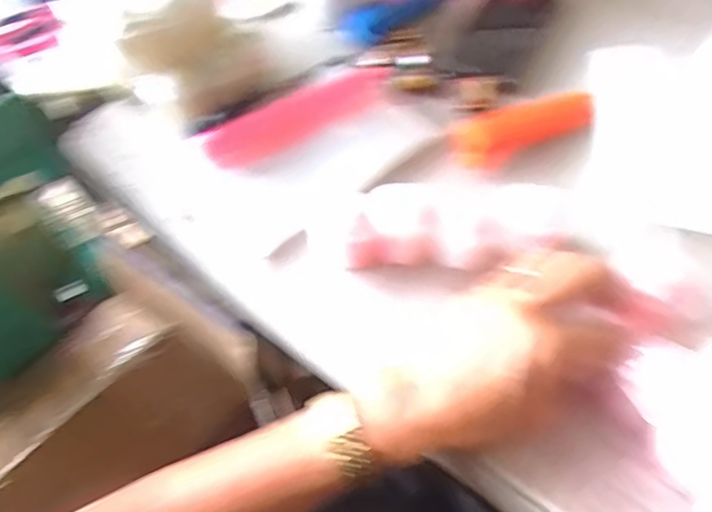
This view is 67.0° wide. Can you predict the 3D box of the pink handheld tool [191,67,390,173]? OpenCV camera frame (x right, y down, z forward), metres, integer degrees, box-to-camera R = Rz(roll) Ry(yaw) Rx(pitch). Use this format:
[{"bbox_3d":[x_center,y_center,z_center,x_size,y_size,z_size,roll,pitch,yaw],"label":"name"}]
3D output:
[{"bbox_3d":[-0.040,-0.111,0.426,0.164,0.015,0.038,-29,88,-18],"label":"pink handheld tool"}]

